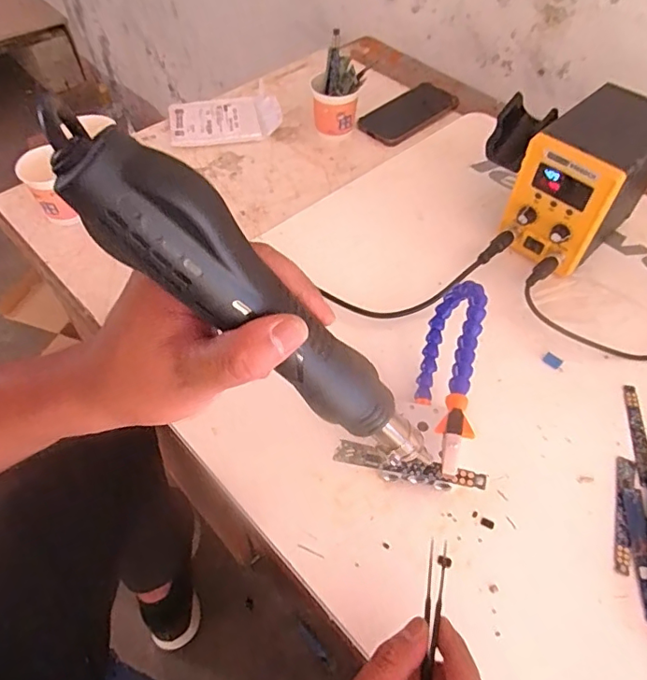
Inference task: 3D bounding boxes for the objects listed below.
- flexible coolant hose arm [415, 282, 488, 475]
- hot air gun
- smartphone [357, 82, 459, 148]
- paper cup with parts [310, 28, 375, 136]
[{"bbox_3d":[0.100,0.037,0.439,0.038,0.112,0.192,12,55,9],"label":"flexible coolant hose arm"},{"bbox_3d":[-0.021,-0.006,0.251,0.048,0.243,0.037,-15,46,33],"label":"hot air gun"},{"bbox_3d":[0.125,-0.341,0.792,0.155,0.016,0.079,-37,62,-24],"label":"smartphone"},{"bbox_3d":[0.020,-0.349,0.735,0.074,0.098,0.083,-2,54,-2],"label":"paper cup with parts"}]

